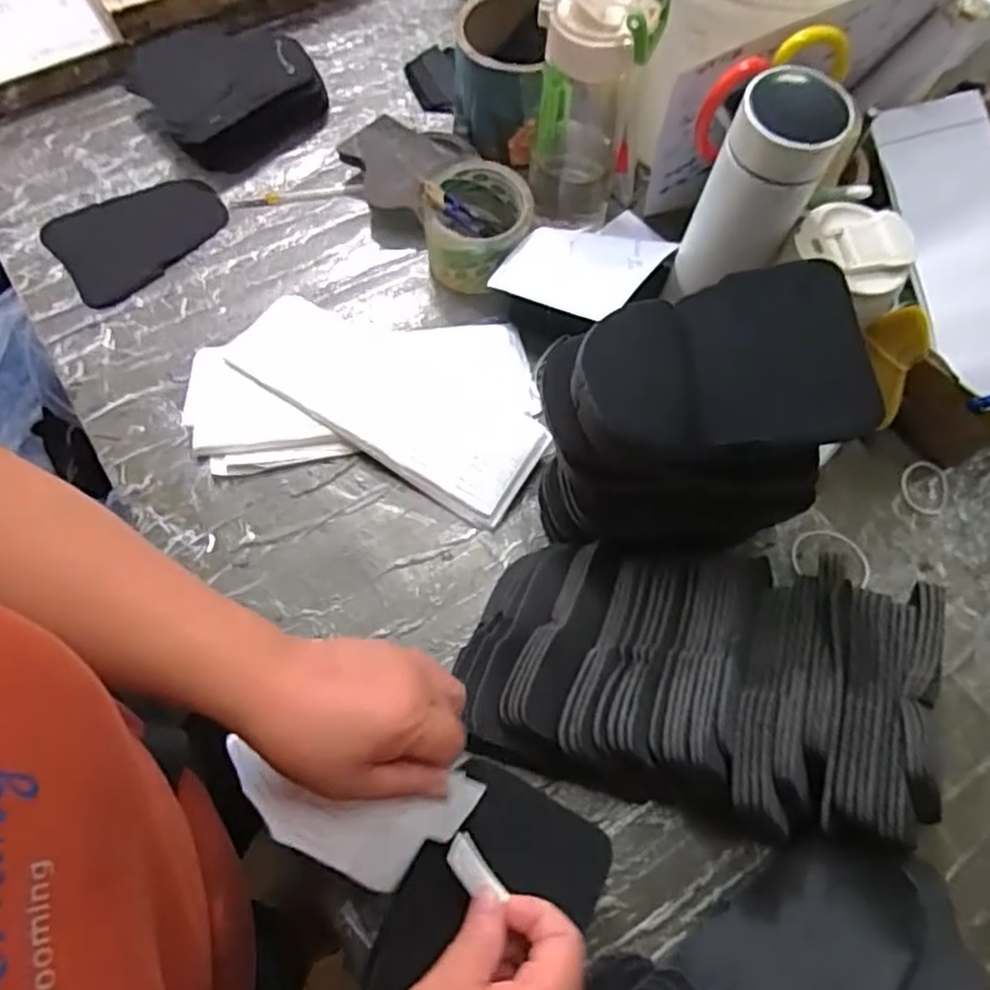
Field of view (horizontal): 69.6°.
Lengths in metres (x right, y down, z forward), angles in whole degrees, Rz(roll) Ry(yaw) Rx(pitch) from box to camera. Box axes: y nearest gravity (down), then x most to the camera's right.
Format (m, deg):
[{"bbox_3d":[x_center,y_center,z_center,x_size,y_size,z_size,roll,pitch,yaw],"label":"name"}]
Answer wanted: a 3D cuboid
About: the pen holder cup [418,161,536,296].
[{"bbox_3d":[-0.016,-0.233,0.612,0.087,0.063,0.098,-4,69,-3],"label":"pen holder cup"}]

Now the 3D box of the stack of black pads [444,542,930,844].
[{"bbox_3d":[0.133,0.118,0.469,0.302,0.096,0.170,12,69,3],"label":"stack of black pads"}]

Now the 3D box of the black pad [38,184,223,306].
[{"bbox_3d":[-0.317,-0.236,0.637,0.145,0.007,0.095,-35,74,-14],"label":"black pad"}]

